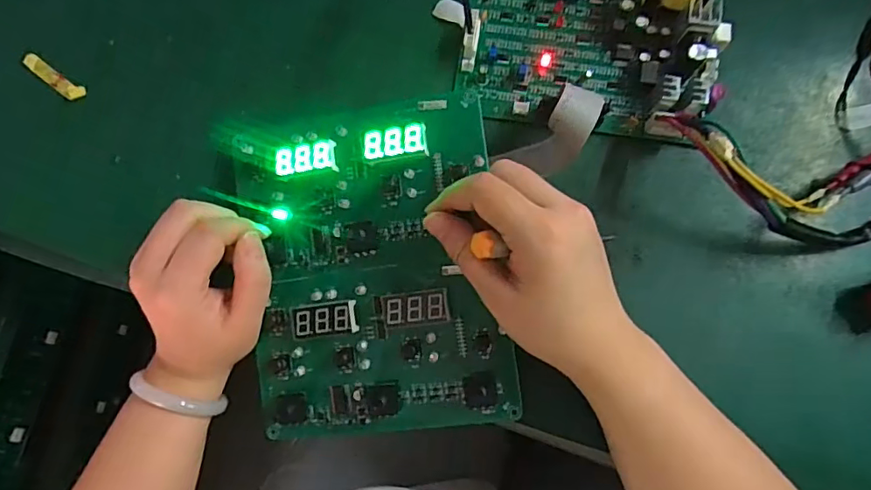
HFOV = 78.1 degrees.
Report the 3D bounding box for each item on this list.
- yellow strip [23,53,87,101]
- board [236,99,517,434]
[{"bbox_3d":[-0.276,-0.121,0.388,0.051,0.004,0.013,36,79,8],"label":"yellow strip"},{"bbox_3d":[-0.041,0.016,0.335,0.159,0.015,0.200,-7,88,10],"label":"board"}]

